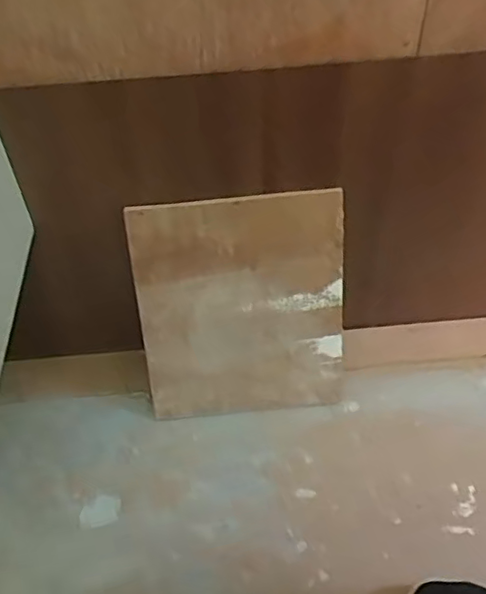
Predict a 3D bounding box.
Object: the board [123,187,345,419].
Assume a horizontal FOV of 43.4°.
[{"bbox_3d":[0.000,0.021,0.888,0.293,0.340,0.020,-5,26,-5],"label":"board"}]

